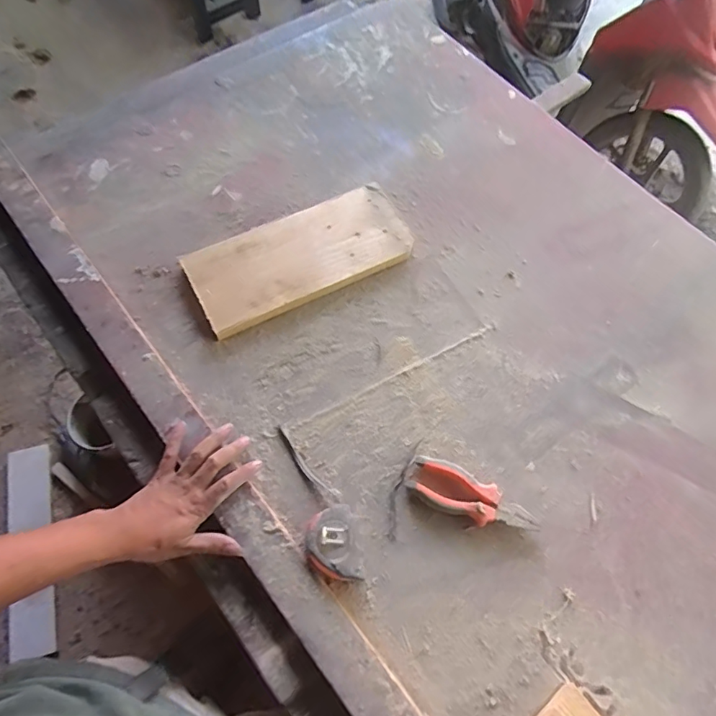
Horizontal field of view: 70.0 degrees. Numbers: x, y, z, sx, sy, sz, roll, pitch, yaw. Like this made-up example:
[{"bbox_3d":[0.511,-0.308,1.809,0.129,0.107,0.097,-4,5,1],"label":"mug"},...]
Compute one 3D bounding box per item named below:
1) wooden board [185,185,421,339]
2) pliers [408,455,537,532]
[{"bbox_3d":[-0.081,-0.148,0.736,0.311,0.032,0.134,-25,70,-13],"label":"wooden board"},{"bbox_3d":[0.137,0.171,0.613,0.156,0.020,0.058,28,68,9],"label":"pliers"}]

